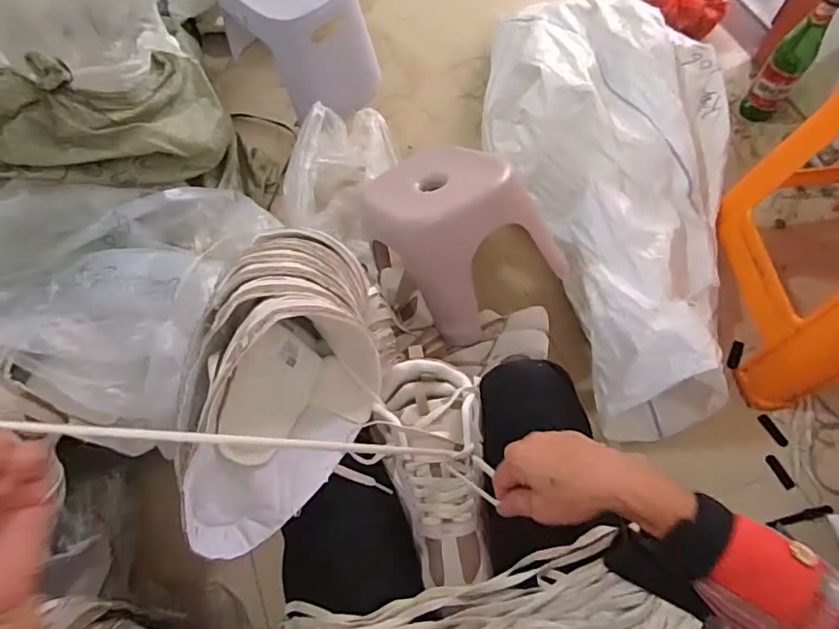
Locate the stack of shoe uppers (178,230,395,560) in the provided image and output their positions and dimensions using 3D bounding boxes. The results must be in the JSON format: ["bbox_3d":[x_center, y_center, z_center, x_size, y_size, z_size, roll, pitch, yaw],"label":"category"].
[{"bbox_3d":[-0.122,0.055,0.570,0.161,0.224,0.359,0,66,1],"label":"stack of shoe uppers"}]

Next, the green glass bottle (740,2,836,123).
[{"bbox_3d":[0.727,-0.489,1.068,0.071,0.242,0.080,39,73,16],"label":"green glass bottle"}]

